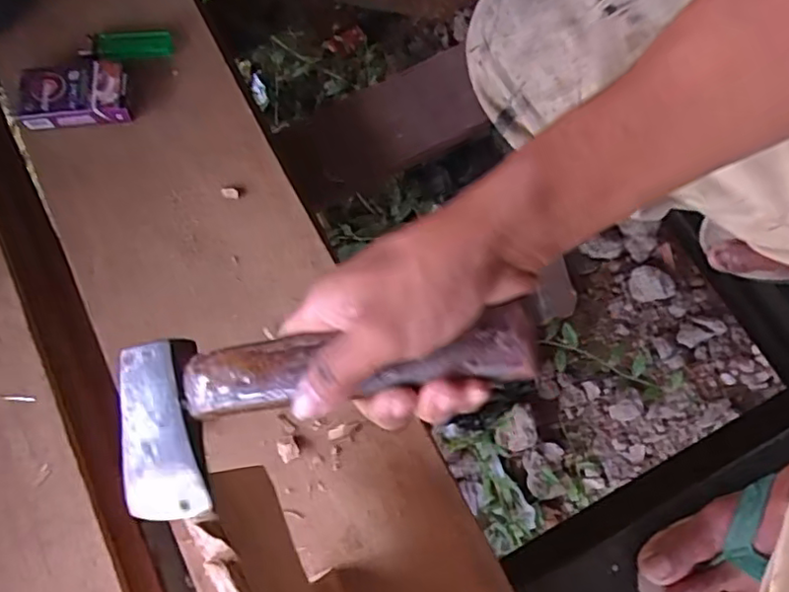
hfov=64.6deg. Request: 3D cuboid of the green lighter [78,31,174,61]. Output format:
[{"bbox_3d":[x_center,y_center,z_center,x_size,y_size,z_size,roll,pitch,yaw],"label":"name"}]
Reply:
[{"bbox_3d":[-0.242,-0.227,0.563,0.079,0.016,0.027,-3,72,0],"label":"green lighter"}]

